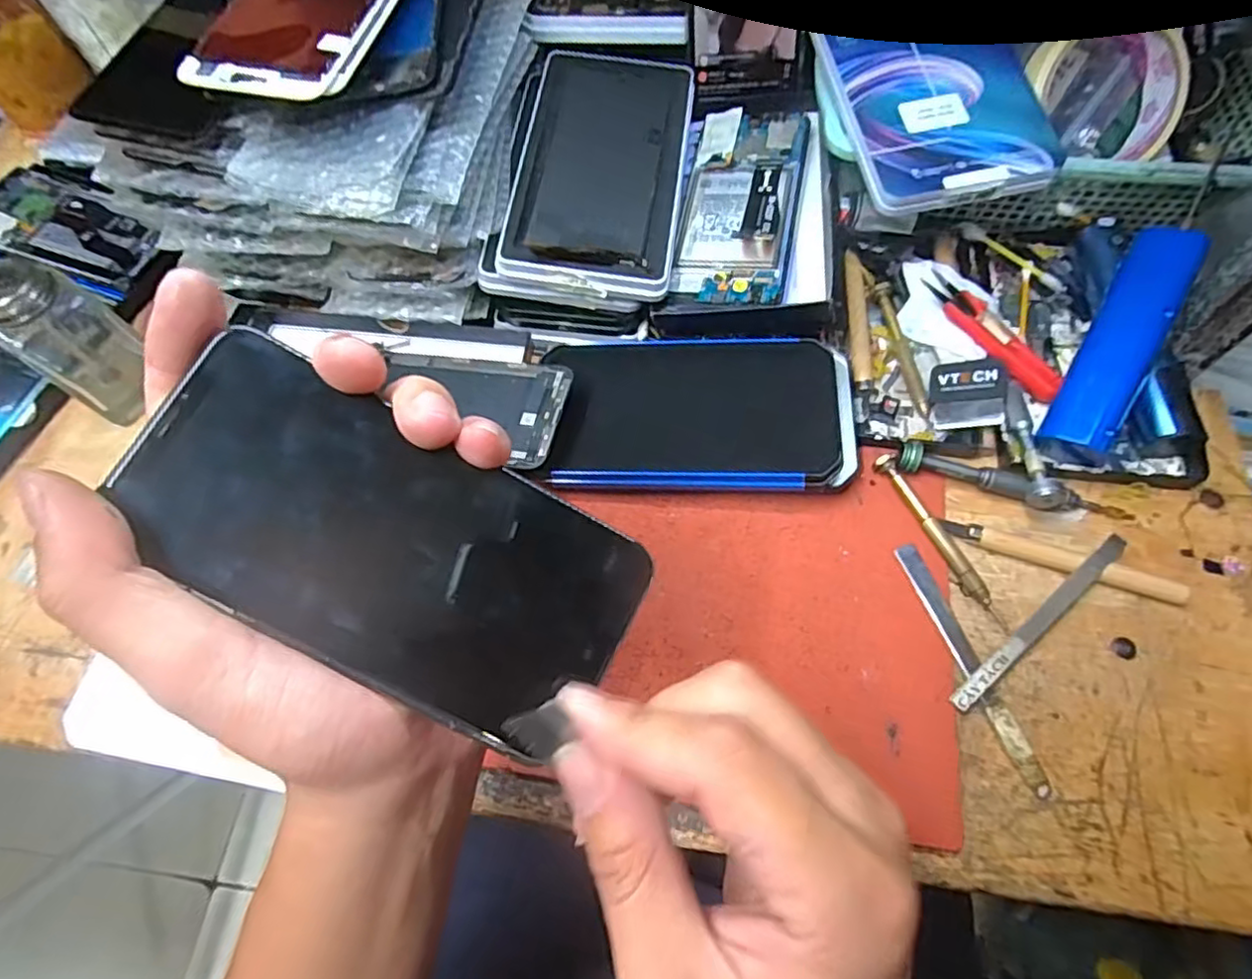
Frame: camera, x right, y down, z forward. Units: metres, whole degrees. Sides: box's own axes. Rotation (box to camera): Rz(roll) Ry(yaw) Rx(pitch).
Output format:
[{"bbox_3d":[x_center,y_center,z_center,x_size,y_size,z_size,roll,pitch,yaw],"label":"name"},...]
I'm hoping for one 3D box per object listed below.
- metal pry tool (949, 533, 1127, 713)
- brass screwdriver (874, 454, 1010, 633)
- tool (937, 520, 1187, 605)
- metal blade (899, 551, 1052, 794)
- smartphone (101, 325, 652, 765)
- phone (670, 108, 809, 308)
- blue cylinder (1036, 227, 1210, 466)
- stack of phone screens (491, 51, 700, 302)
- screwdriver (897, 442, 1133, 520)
[{"bbox_3d":[0.210,0.067,0.328,0.128,0.008,0.011,-38,69,-13],"label":"metal pry tool"},{"bbox_3d":[0.168,0.026,0.346,0.009,0.008,0.106,-26,67,-8],"label":"brass screwdriver"},{"bbox_3d":[0.231,0.036,0.343,0.120,0.010,0.015,19,68,12],"label":"tool"},{"bbox_3d":[0.172,0.087,0.324,0.014,0.009,0.129,-19,66,-5],"label":"metal blade"},{"bbox_3d":[-0.064,0.015,0.178,0.135,0.007,0.065,29,78,-6],"label":"smartphone"},{"bbox_3d":[0.072,-0.179,0.402,0.068,0.007,0.150,7,70,15],"label":"phone"},{"bbox_3d":[0.270,-0.080,0.353,0.035,0.024,0.133,26,92,12],"label":"blue cylinder"},{"bbox_3d":[-0.013,-0.203,0.404,0.099,0.020,0.180,6,69,5],"label":"stack of phone screens"},{"bbox_3d":[0.215,-0.002,0.356,0.126,0.017,0.017,15,67,10],"label":"screwdriver"}]

